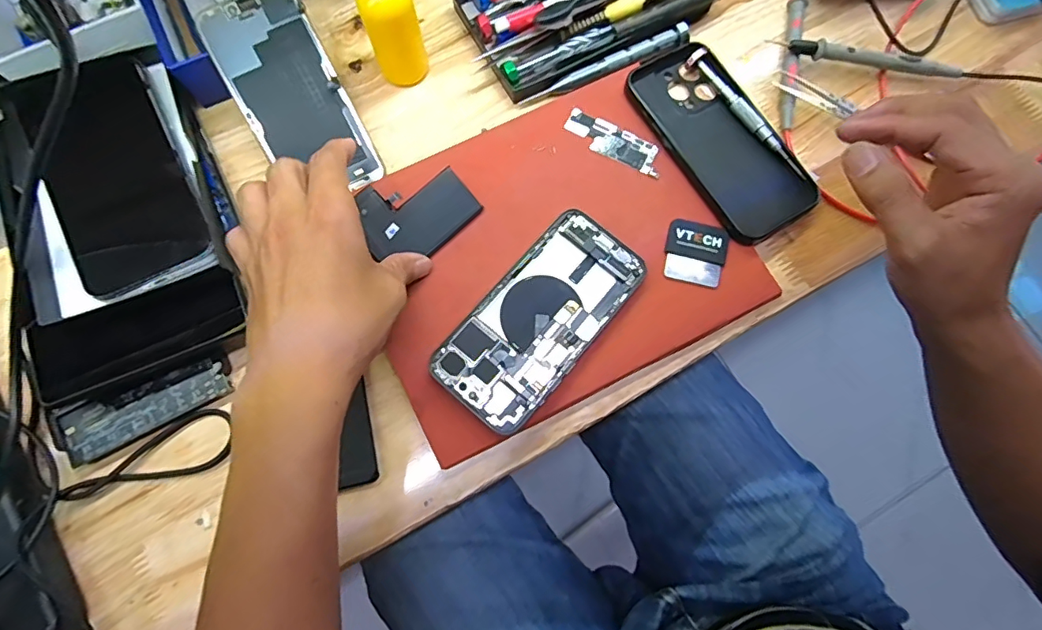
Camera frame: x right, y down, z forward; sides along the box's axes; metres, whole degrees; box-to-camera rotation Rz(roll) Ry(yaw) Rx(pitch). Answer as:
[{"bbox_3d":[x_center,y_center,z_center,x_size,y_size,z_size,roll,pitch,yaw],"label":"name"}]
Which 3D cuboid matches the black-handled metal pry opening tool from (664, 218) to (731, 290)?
[{"bbox_3d":[0.117,-0.041,0.341,0.040,0.004,0.044,11,77,2],"label":"black-handled metal pry opening tool"}]

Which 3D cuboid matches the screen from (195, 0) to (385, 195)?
[{"bbox_3d":[-0.153,-0.145,0.344,0.066,0.005,0.137,-27,100,-4],"label":"screen"}]

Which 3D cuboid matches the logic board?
[{"bbox_3d":[0.066,-0.122,0.360,0.072,0.004,0.025,29,79,6],"label":"logic board"}]

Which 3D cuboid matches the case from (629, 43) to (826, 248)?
[{"bbox_3d":[0.140,-0.124,0.356,0.075,0.012,0.148,-31,79,-7],"label":"case"}]

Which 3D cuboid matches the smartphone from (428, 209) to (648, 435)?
[{"bbox_3d":[0.013,0.001,0.325,0.068,0.012,0.142,40,80,8],"label":"smartphone"}]

